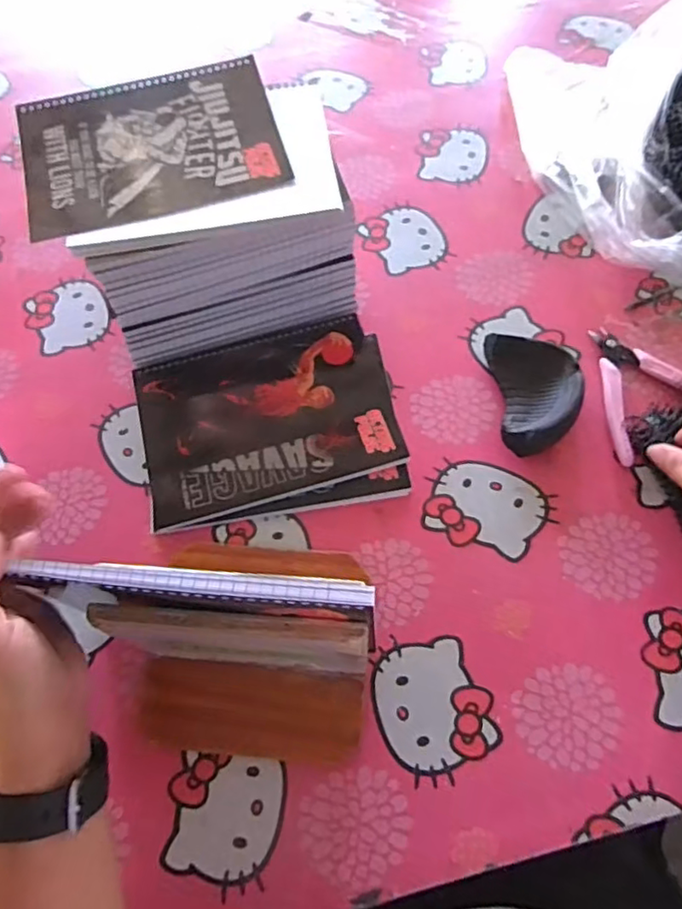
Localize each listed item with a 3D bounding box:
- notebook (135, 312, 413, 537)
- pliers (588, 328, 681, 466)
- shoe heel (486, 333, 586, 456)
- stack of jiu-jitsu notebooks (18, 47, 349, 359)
[{"bbox_3d":[-0.060,-0.032,0.487,0.200,0.013,0.145,-15,65,-4],"label":"notebook"},{"bbox_3d":[0.233,-0.058,0.476,0.090,0.017,0.111,-23,66,-8],"label":"pliers"},{"bbox_3d":[0.155,-0.048,0.474,0.066,0.025,0.099,-3,65,2],"label":"shoe heel"},{"bbox_3d":[-0.120,-0.202,0.510,0.228,0.127,0.195,-15,65,-4],"label":"stack of jiu-jitsu notebooks"}]

